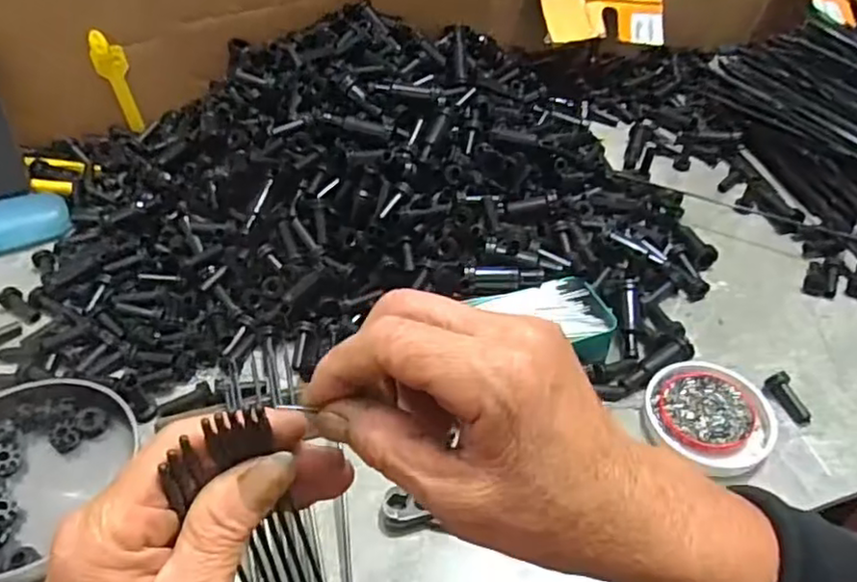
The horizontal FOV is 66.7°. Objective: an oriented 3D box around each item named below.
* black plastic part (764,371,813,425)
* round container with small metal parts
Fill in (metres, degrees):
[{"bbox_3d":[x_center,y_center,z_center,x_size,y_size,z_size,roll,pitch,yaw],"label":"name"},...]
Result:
[{"bbox_3d":[0.269,0.080,0.486,0.014,0.011,0.041,-16,63,-17],"label":"black plastic part"},{"bbox_3d":[0.205,0.090,0.476,0.088,0.020,0.084,1,45,-1],"label":"round container with small metal parts"}]

